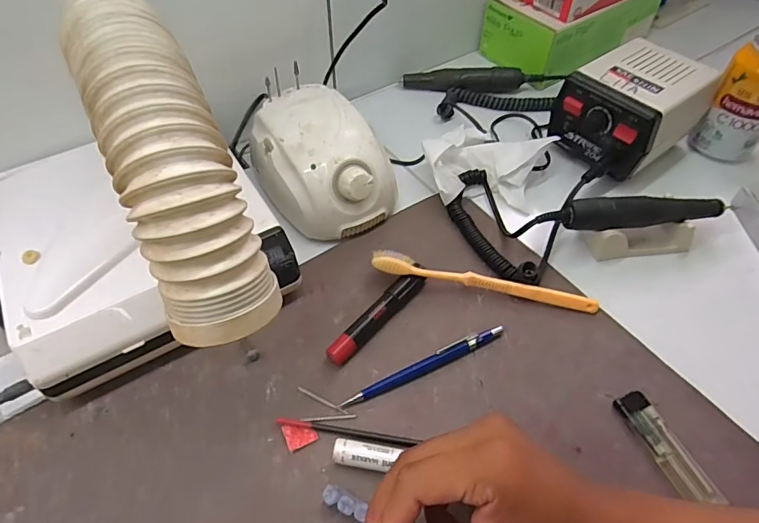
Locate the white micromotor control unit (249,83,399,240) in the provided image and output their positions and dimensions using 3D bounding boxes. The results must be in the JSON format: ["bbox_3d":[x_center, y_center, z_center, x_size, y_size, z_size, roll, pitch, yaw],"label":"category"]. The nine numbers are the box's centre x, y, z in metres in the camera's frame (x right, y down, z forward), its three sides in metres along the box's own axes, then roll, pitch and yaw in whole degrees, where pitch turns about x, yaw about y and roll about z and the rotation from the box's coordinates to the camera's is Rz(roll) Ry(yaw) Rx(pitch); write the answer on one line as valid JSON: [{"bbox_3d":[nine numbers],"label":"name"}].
[{"bbox_3d":[-0.054,-0.091,0.447,0.101,0.080,0.135,-30,58,-21],"label":"white micromotor control unit"}]

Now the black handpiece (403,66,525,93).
[{"bbox_3d":[0.103,-0.222,0.587,0.144,0.030,0.022,3,52,2],"label":"black handpiece"}]

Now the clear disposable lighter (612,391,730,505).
[{"bbox_3d":[0.192,0.125,0.321,0.023,0.007,0.078,-18,54,-13],"label":"clear disposable lighter"}]

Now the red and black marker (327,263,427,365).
[{"bbox_3d":[0.001,0.043,0.383,0.018,0.017,0.106,35,60,24],"label":"red and black marker"}]

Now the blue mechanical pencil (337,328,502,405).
[{"bbox_3d":[0.035,0.078,0.359,0.133,0.009,0.011,-22,55,-16],"label":"blue mechanical pencil"}]

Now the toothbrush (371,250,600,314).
[{"bbox_3d":[0.086,0.018,0.399,0.185,0.027,0.017,9,53,7],"label":"toothbrush"}]

